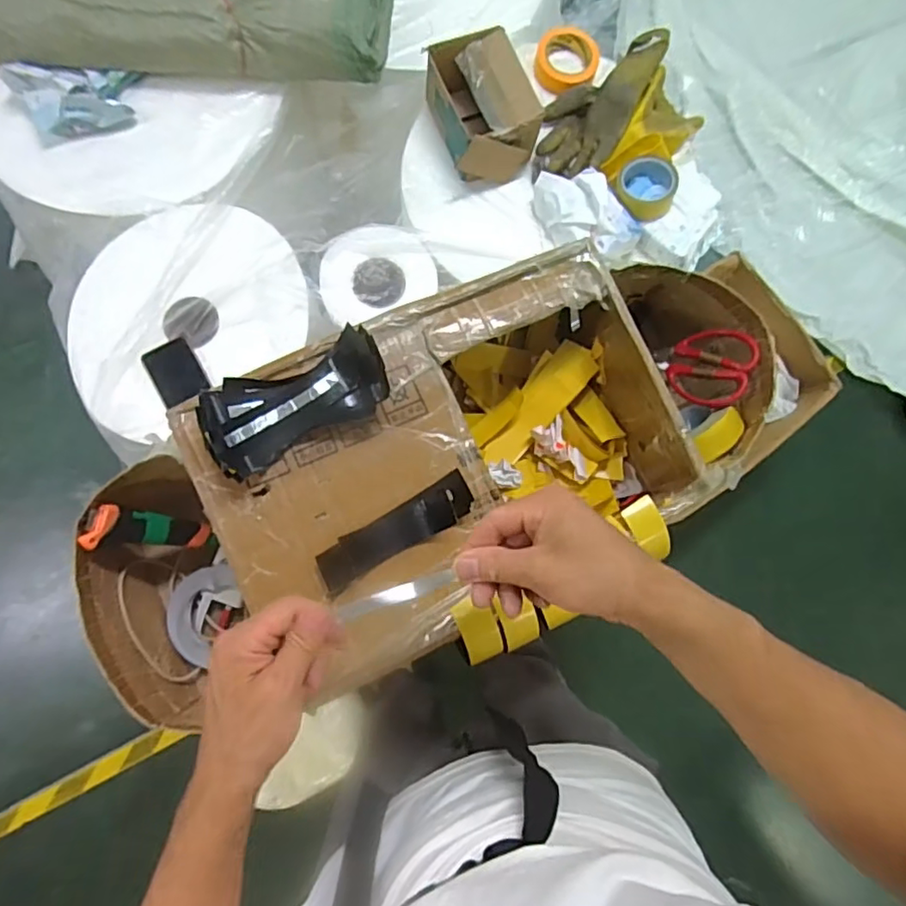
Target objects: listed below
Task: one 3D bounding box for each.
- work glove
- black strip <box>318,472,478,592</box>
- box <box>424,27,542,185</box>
[{"bbox_3d":[0.246,-0.597,1.006,0.133,0.067,0.296,27,80,1],"label":"work glove"},{"bbox_3d":[-0.052,0.073,0.551,0.154,0.018,0.039,-30,84,-8],"label":"black strip"},{"bbox_3d":[0.046,-0.553,0.953,0.136,0.107,0.204,-19,83,-7],"label":"box"}]

